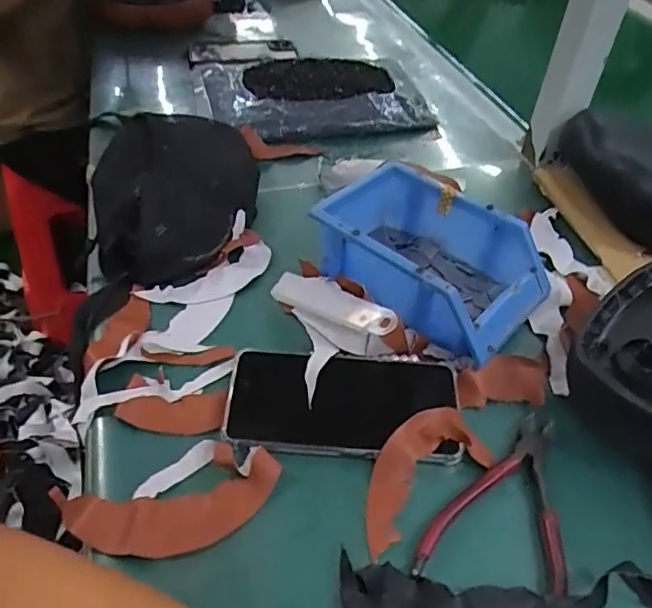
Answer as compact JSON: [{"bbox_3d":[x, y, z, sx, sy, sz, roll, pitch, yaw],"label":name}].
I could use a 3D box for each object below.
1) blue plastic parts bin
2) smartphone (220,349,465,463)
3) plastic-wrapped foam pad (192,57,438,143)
[{"bbox_3d":[0.086,-0.036,0.483,0.176,0.074,0.121,36,52,28],"label":"blue plastic parts bin"},{"bbox_3d":[0.012,0.068,0.408,0.160,0.015,0.081,2,51,1],"label":"smartphone"},{"bbox_3d":[-0.019,-0.282,0.759,0.288,0.032,0.213,-6,45,-10],"label":"plastic-wrapped foam pad"}]

